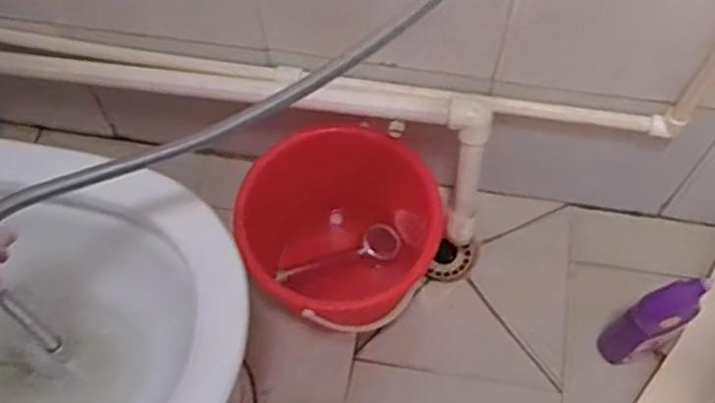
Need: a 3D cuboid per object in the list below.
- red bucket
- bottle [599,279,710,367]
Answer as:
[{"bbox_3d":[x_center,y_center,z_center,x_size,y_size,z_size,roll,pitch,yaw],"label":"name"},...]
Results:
[{"bbox_3d":[-0.021,0.062,1.005,0.253,0.264,0.265,0,63,1],"label":"red bucket"},{"bbox_3d":[0.382,0.158,0.916,0.071,0.229,0.062,-37,68,-16],"label":"bottle"}]

